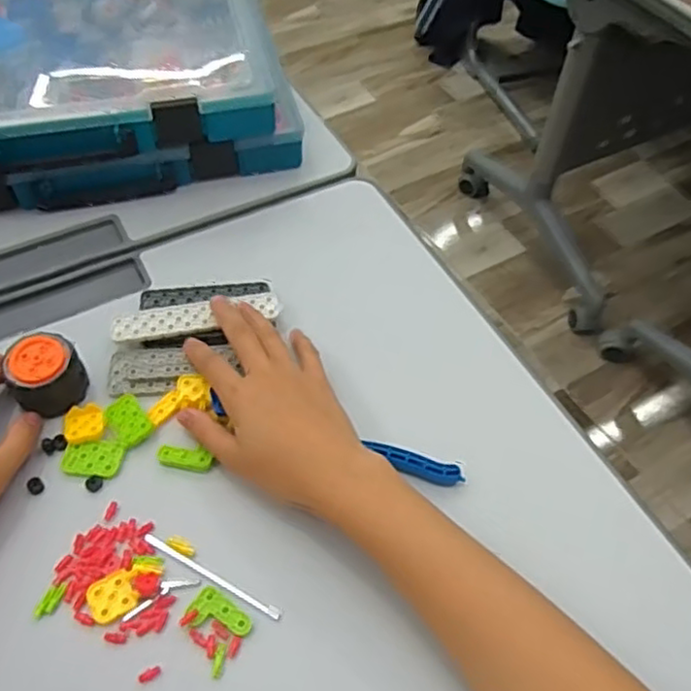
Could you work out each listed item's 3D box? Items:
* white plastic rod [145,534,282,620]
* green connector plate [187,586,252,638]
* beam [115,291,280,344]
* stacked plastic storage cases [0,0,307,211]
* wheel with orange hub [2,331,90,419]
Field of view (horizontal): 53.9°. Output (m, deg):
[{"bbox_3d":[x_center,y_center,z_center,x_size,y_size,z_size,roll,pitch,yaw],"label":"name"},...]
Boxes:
[{"bbox_3d":[-0.081,0.139,0.411,0.096,0.009,0.006,24,57,14],"label":"white plastic rod"},{"bbox_3d":[-0.074,0.161,0.400,0.037,0.006,0.023,29,58,17],"label":"green connector plate"},{"bbox_3d":[-0.113,-0.023,0.521,0.126,0.010,0.028,-11,53,-10],"label":"beam"},{"bbox_3d":[-0.255,-0.249,0.649,0.377,0.104,0.265,-11,56,-10],"label":"stacked plastic storage cases"},{"bbox_3d":[-0.207,0.021,0.474,0.044,0.039,0.046,-11,53,-8],"label":"wheel with orange hub"}]

